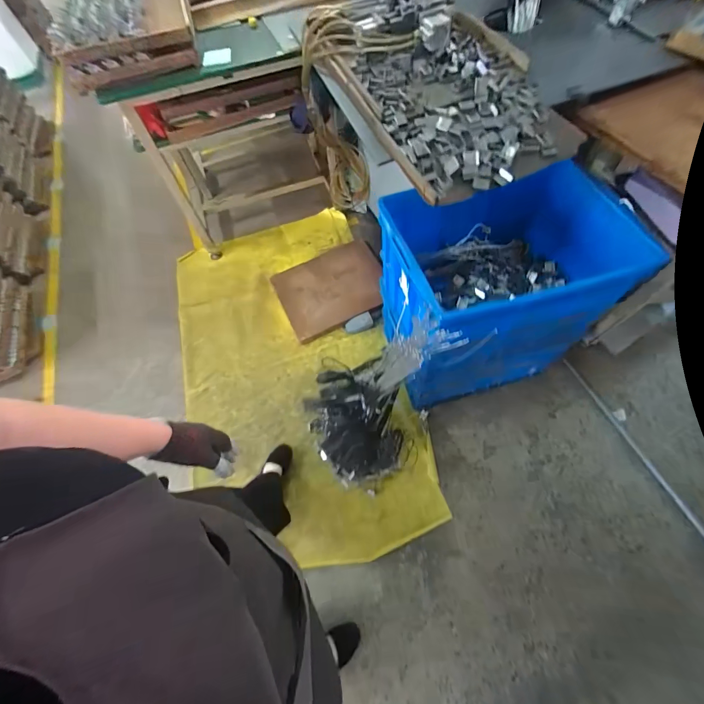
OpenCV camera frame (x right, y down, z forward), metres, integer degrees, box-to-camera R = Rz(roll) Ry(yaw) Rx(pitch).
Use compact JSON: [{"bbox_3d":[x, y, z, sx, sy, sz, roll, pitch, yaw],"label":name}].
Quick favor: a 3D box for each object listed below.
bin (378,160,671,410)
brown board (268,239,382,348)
[{"bbox_3d":[0.400,-0.190,1.083,0.586,0.626,0.498,-19,62,-5],"label":"bin"},{"bbox_3d":[-0.089,-0.295,1.557,0.482,0.052,0.394,-25,64,-9],"label":"brown board"}]

